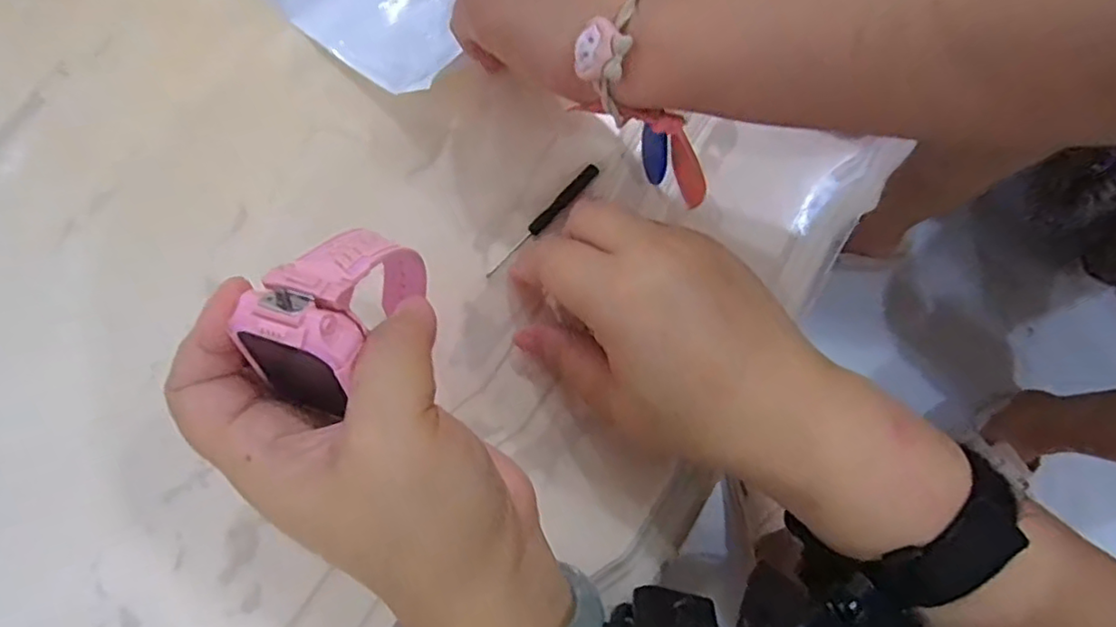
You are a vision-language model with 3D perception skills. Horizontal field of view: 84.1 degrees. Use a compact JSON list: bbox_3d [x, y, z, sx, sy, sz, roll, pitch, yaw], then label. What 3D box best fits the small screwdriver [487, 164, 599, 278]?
[{"bbox_3d":[-0.007,-0.045,0.297,0.007,0.007,0.074,43,81,8],"label":"small screwdriver"}]

